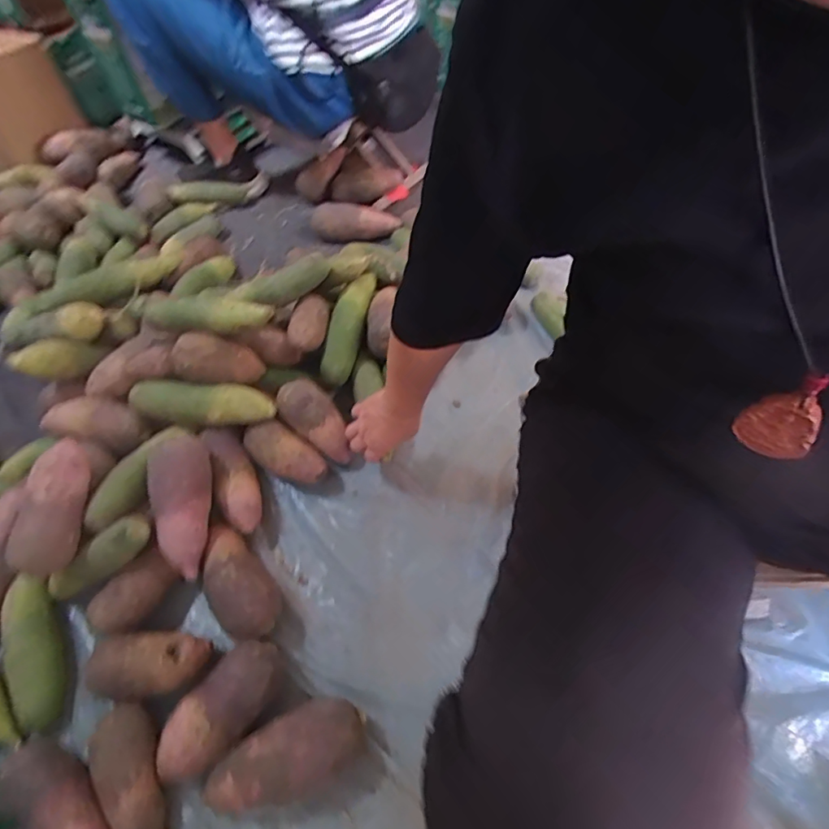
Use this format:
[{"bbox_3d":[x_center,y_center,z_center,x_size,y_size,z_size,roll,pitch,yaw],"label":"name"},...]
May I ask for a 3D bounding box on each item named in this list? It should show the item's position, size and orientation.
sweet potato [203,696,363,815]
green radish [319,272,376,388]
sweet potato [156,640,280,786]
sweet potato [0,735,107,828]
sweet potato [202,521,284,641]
[{"bbox_3d":[-0.136,0.366,0.516,0.163,0.065,0.077,-25,57,-14],"label":"sweet potato"},{"bbox_3d":[-0.109,-0.152,0.811,0.052,0.051,0.218,7,56,9],"label":"green radish"},{"bbox_3d":[-0.216,0.332,0.542,0.071,0.066,0.159,33,63,23],"label":"sweet potato"},{"bbox_3d":[-0.363,0.402,0.500,0.153,0.059,0.068,20,59,16],"label":"sweet potato"},{"bbox_3d":[-0.233,0.216,0.629,0.076,0.077,0.158,-39,61,-21],"label":"sweet potato"}]

